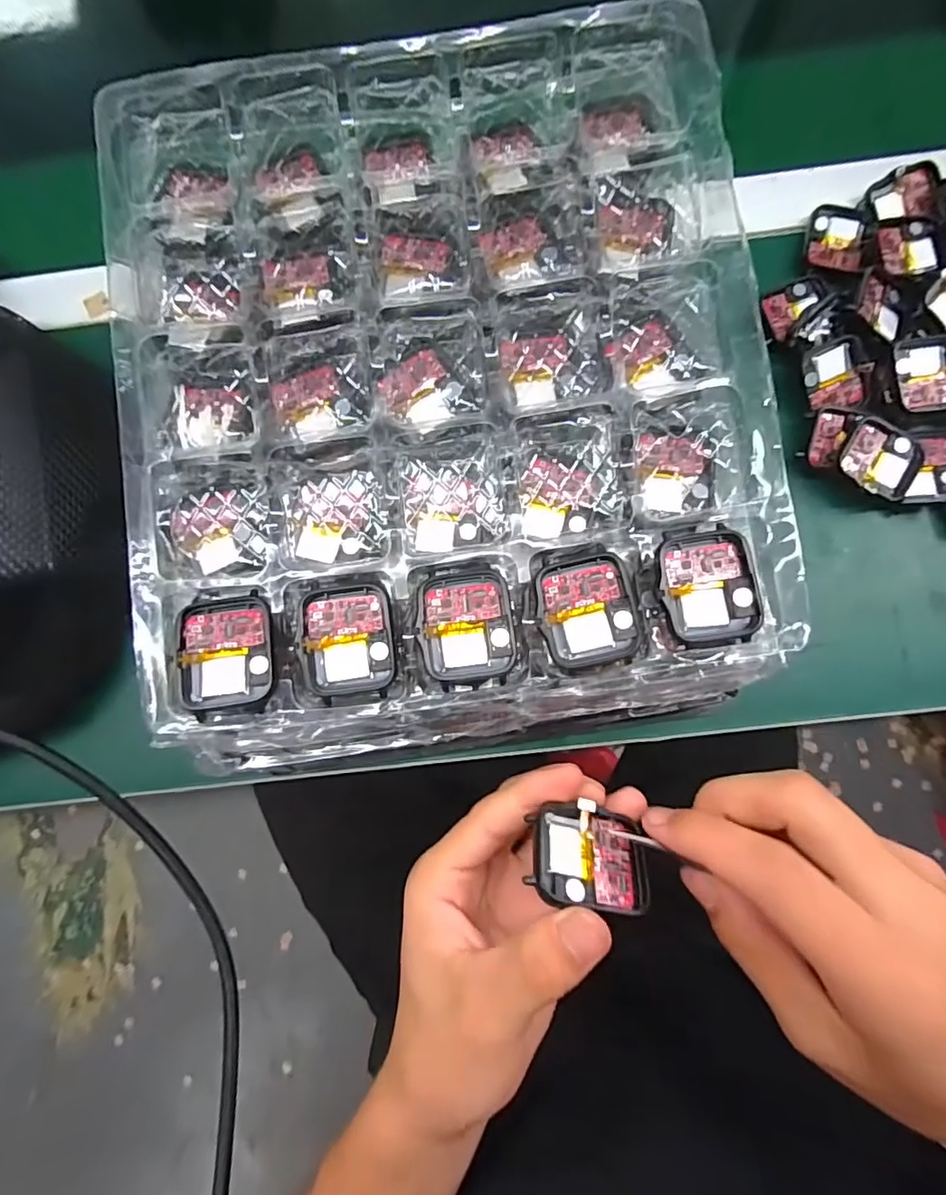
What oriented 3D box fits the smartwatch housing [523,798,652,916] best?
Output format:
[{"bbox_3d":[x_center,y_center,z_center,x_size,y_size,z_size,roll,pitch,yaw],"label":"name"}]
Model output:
[{"bbox_3d":[0.045,0.098,0.199,0.045,0.006,0.035,10,49,-7],"label":"smartwatch housing"}]

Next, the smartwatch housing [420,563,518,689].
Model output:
[{"bbox_3d":[-0.003,0.011,0.214,0.037,0.006,0.048,-10,81,1],"label":"smartwatch housing"}]

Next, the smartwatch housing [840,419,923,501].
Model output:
[{"bbox_3d":[0.227,-0.077,0.294,0.039,0.010,0.036,29,84,6],"label":"smartwatch housing"}]

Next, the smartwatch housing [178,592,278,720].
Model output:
[{"bbox_3d":[-0.098,0.022,0.211,0.037,0.007,0.048,-7,81,1],"label":"smartwatch housing"}]

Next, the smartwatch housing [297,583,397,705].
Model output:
[{"bbox_3d":[-0.050,0.018,0.215,0.036,0.009,0.045,-6,81,1],"label":"smartwatch housing"}]

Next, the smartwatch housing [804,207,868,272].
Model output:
[{"bbox_3d":[0.221,-0.218,0.323,0.033,0.006,0.045,9,82,4],"label":"smartwatch housing"}]

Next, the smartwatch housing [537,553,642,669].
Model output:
[{"bbox_3d":[0.046,0.005,0.213,0.038,0.009,0.044,-11,81,1],"label":"smartwatch housing"}]

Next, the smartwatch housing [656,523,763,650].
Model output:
[{"bbox_3d":[0.093,-0.004,0.212,0.037,0.010,0.047,-9,81,1],"label":"smartwatch housing"}]

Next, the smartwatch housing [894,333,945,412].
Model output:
[{"bbox_3d":[0.259,-0.130,0.302,0.033,0.010,0.044,-2,81,2],"label":"smartwatch housing"}]

